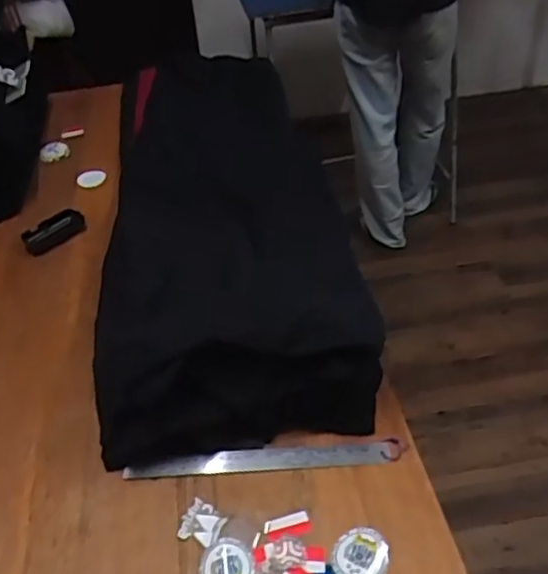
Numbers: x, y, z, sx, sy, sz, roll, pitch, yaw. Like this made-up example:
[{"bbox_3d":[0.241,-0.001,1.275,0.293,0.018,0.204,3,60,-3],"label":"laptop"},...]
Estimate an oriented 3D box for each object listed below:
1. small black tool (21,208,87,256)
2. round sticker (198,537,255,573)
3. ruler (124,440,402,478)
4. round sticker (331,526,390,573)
[{"bbox_3d":[-0.379,-0.101,1.154,0.037,0.036,0.106,30,51,32],"label":"small black tool"},{"bbox_3d":[-0.051,0.300,0.714,0.057,0.006,0.064,2,42,7],"label":"round sticker"},{"bbox_3d":[-0.012,0.212,0.820,0.332,0.009,0.027,-4,56,-2],"label":"ruler"},{"bbox_3d":[0.093,0.289,0.720,0.059,0.006,0.062,-2,41,2],"label":"round sticker"}]

